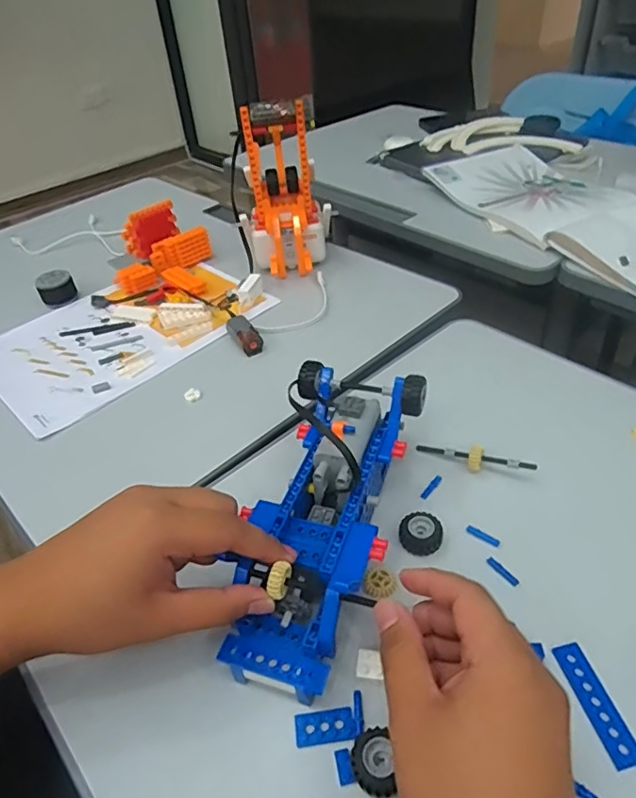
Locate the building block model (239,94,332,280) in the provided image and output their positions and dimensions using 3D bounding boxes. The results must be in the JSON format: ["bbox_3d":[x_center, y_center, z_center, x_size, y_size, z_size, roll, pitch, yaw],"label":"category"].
[{"bbox_3d":[-0.038,-0.235,0.650,0.097,0.185,0.067,-3,40,5],"label":"building block model"}]

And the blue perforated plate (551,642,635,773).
[{"bbox_3d":[0.152,0.165,0.306,0.017,0.004,0.062,-13,40,-7],"label":"blue perforated plate"}]

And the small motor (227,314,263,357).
[{"bbox_3d":[-0.077,-0.069,0.588,0.023,0.020,0.050,-24,56,-19],"label":"small motor"}]

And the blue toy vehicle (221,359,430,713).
[{"bbox_3d":[0.006,0.074,0.368,0.089,0.052,0.214,7,55,16],"label":"blue toy vehicle"}]

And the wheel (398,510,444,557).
[{"bbox_3d":[0.071,0.095,0.389,0.030,0.011,0.032,-4,40,3],"label":"wheel"}]

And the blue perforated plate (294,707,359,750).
[{"bbox_3d":[0.004,0.179,0.307,0.033,0.004,0.016,-9,40,-2],"label":"blue perforated plate"}]

